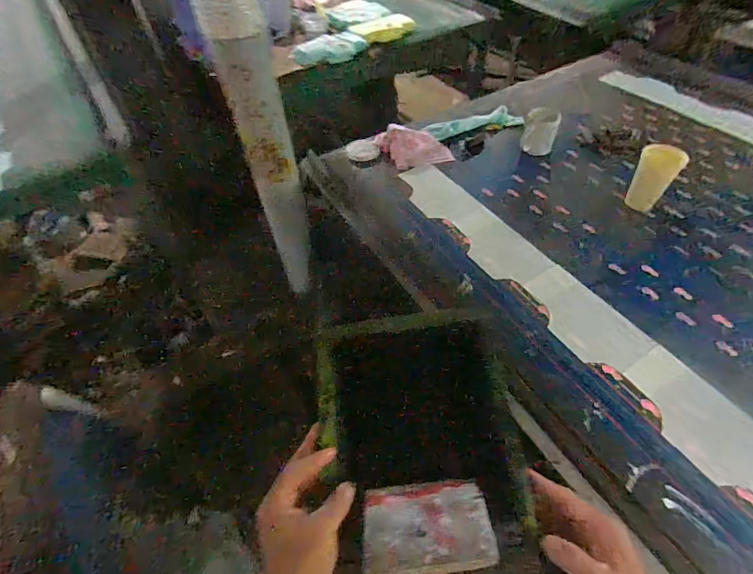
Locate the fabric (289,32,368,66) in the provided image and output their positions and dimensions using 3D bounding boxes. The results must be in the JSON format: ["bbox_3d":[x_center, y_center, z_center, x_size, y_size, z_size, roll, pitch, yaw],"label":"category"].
[{"bbox_3d":[-0.187,-0.961,1.583,0.328,0.063,0.102,-29,56,-18],"label":"fabric"}]

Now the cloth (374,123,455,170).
[{"bbox_3d":[0.103,-0.398,1.103,0.188,0.071,0.141,-15,53,-8],"label":"cloth"}]

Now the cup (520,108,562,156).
[{"bbox_3d":[0.434,-0.413,1.046,0.084,0.104,0.077,-2,52,2],"label":"cup"}]

